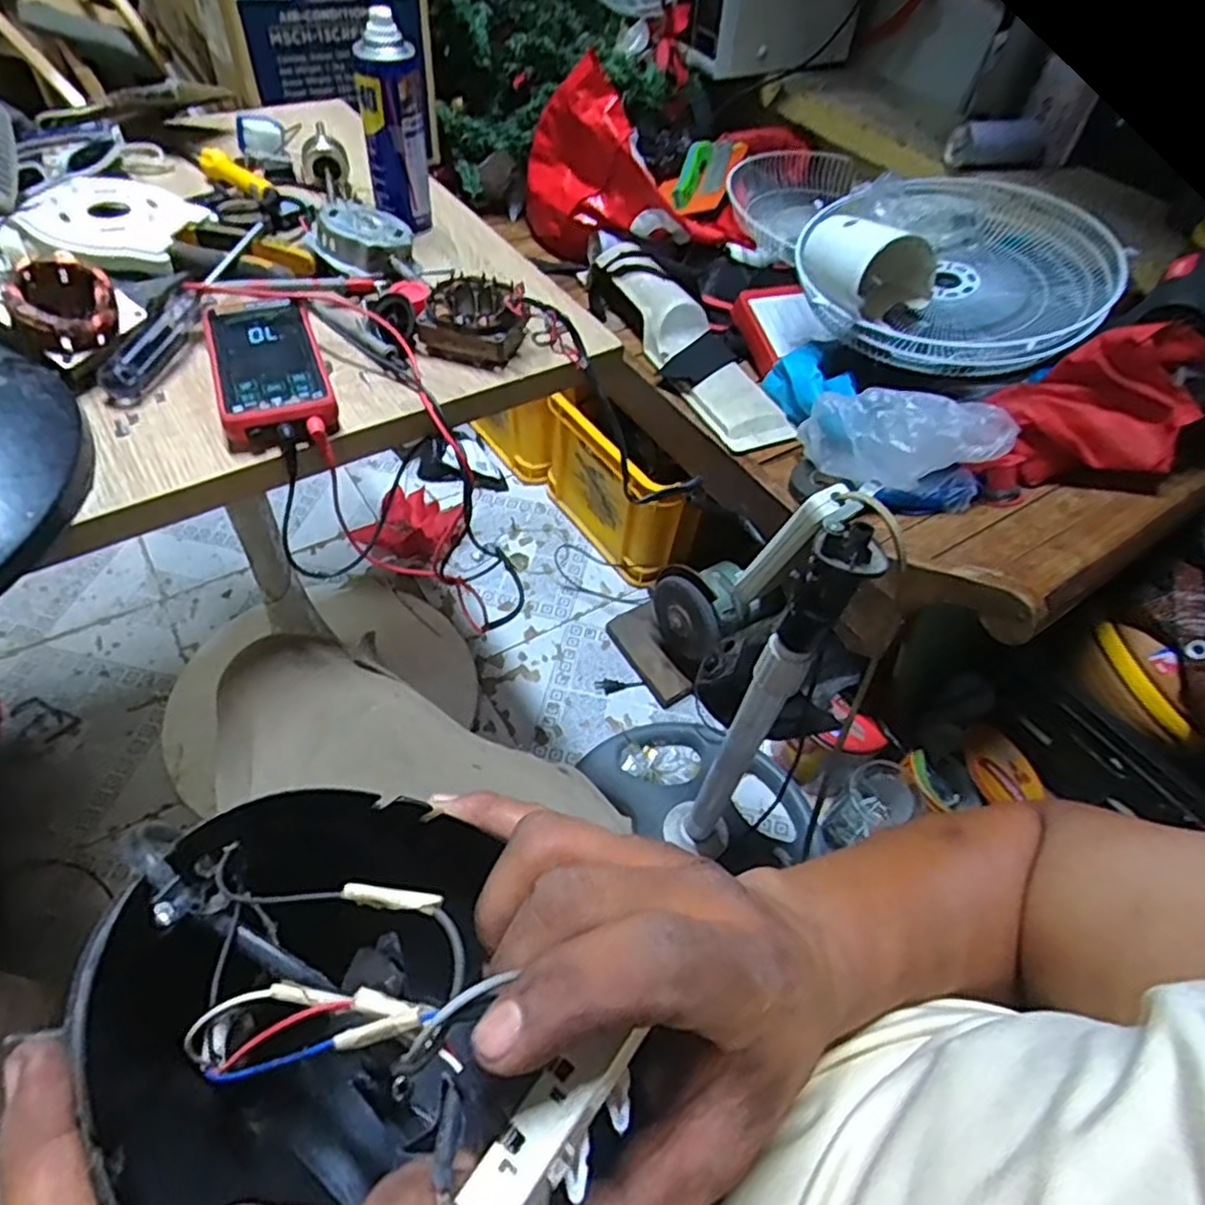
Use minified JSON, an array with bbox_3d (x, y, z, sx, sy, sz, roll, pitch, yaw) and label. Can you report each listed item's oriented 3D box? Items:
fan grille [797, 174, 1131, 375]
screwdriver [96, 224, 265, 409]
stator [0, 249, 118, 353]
[{"bbox_3d":[0.513,-0.484,1.049,0.398,0.114,0.458,33,55,20],"label":"fan grille"},{"bbox_3d":[-0.314,-0.226,0.560,0.027,0.038,0.201,13,51,5],"label":"screwdriver"},{"bbox_3d":[-0.374,-0.206,0.505,0.064,0.037,0.064,-32,61,-27],"label":"stator"}]

